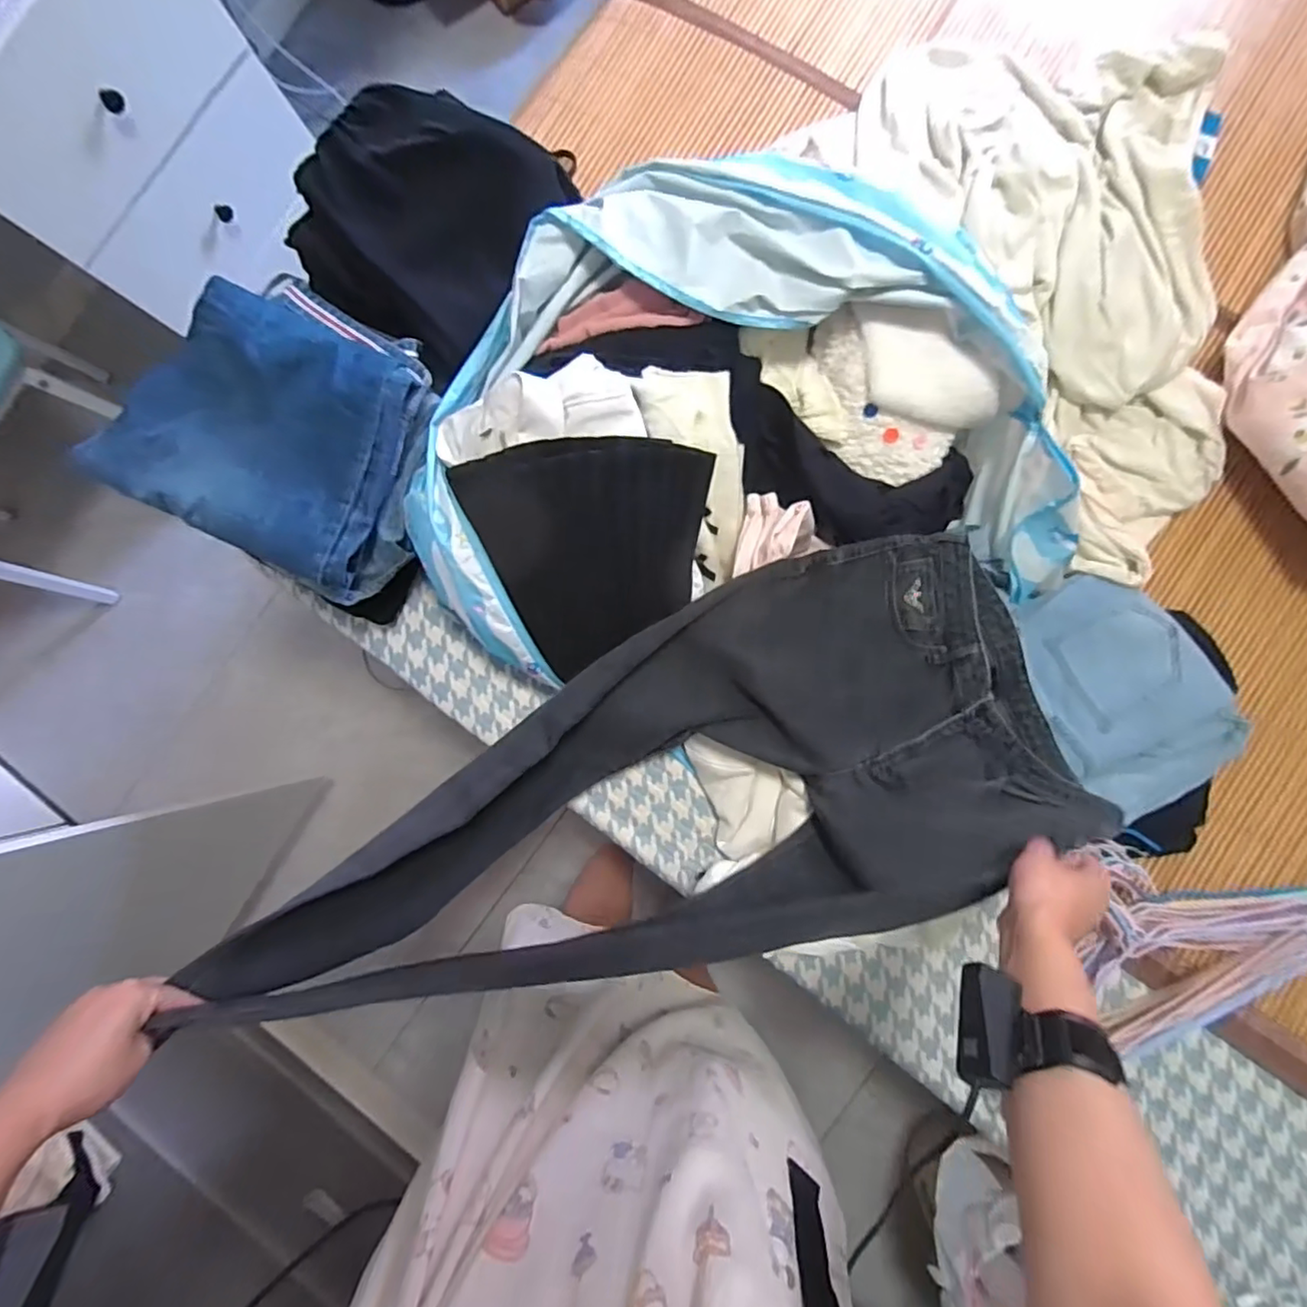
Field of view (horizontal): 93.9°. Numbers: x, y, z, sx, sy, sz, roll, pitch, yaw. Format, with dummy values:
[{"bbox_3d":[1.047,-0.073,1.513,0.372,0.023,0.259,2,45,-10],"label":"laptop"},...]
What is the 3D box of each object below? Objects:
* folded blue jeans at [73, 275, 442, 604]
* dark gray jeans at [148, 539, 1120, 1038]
[{"bbox_3d":[-0.382,-0.236,0.646,0.285,0.101,0.277,29,90,5],"label":"folded blue jeans"},{"bbox_3d":[0.027,0.118,0.623,0.810,0.149,0.342,-14,86,-9],"label":"dark gray jeans"}]

